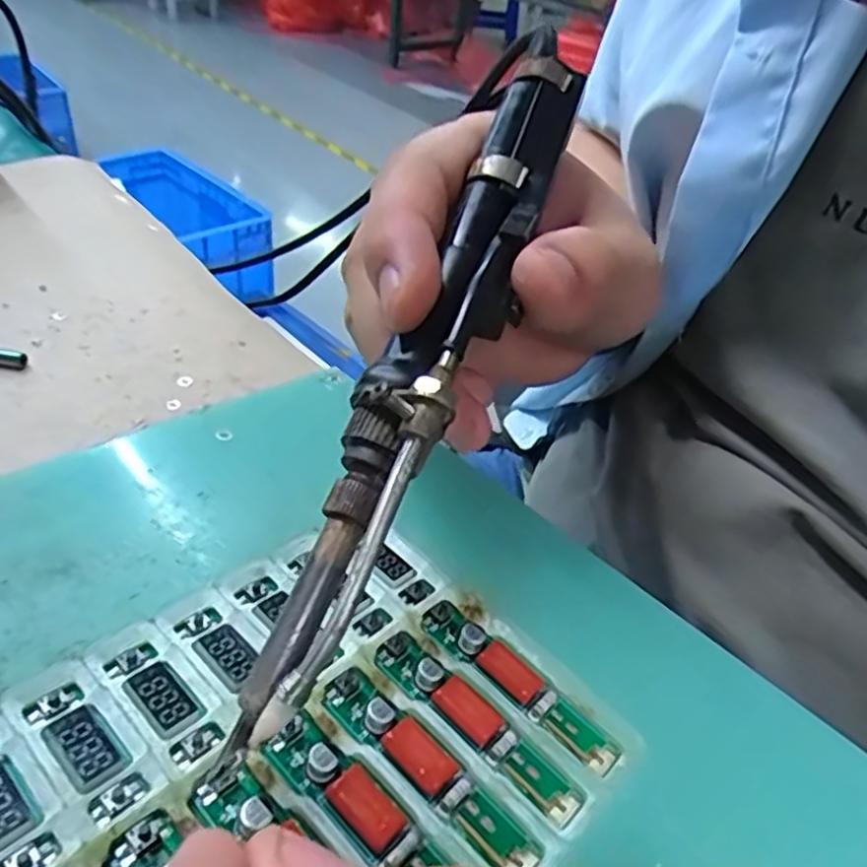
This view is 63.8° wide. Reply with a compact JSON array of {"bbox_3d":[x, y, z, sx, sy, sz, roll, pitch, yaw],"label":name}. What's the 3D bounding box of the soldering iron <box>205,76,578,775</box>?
[{"bbox_3d":[0.001,-0.022,0.159,0.023,0.016,0.183,18,68,12],"label":"soldering iron"}]

